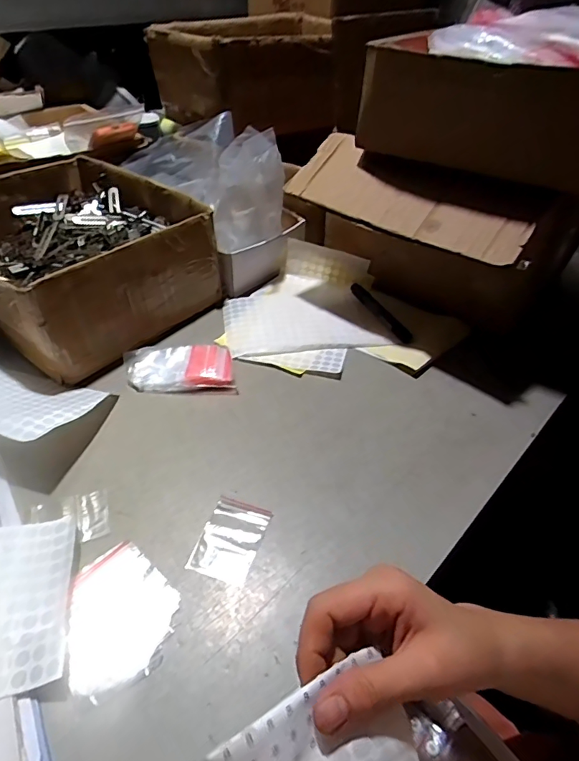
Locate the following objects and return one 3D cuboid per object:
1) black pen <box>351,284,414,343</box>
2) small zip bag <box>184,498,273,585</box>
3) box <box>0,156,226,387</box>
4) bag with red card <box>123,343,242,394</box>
[{"bbox_3d":[0.124,-0.097,0.616,0.017,0.014,0.134,-15,47,-18],"label":"black pen"},{"bbox_3d":[-0.049,0.132,0.379,0.049,0.004,0.070,16,45,13],"label":"small zip bag"},{"bbox_3d":[-0.285,-0.171,0.589,0.324,0.114,0.255,30,50,25],"label":"box"},{"bbox_3d":[-0.127,-0.014,0.516,0.127,0.018,0.065,-1,44,-4],"label":"bag with red card"}]

